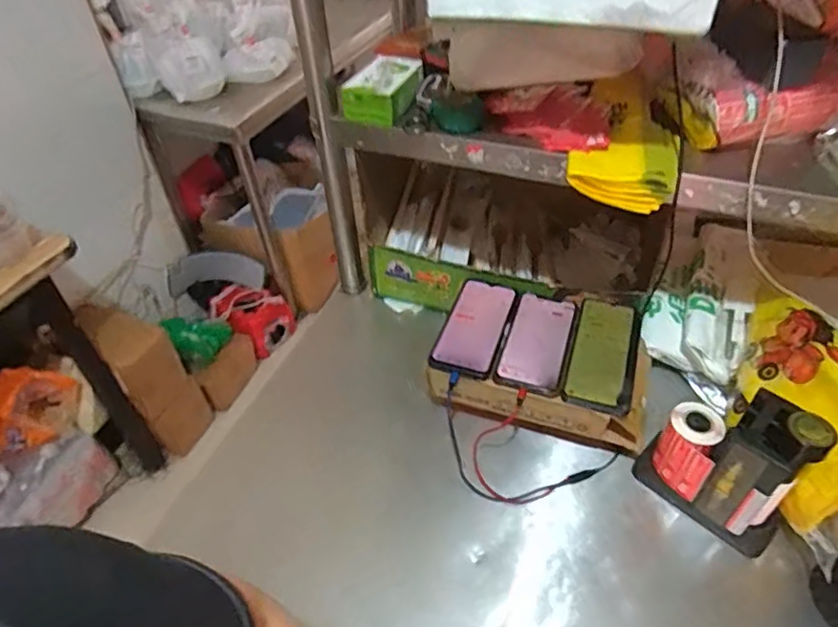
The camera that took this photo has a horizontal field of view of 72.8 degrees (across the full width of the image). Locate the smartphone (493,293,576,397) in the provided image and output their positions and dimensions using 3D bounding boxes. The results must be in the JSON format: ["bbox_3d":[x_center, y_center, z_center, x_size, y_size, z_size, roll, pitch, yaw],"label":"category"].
[{"bbox_3d":[0.147,0.034,0.711,0.079,0.016,0.147,12,46,14],"label":"smartphone"}]

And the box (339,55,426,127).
[{"bbox_3d":[-0.045,-0.279,0.714,0.070,0.041,0.095,18,48,19],"label":"box"}]

